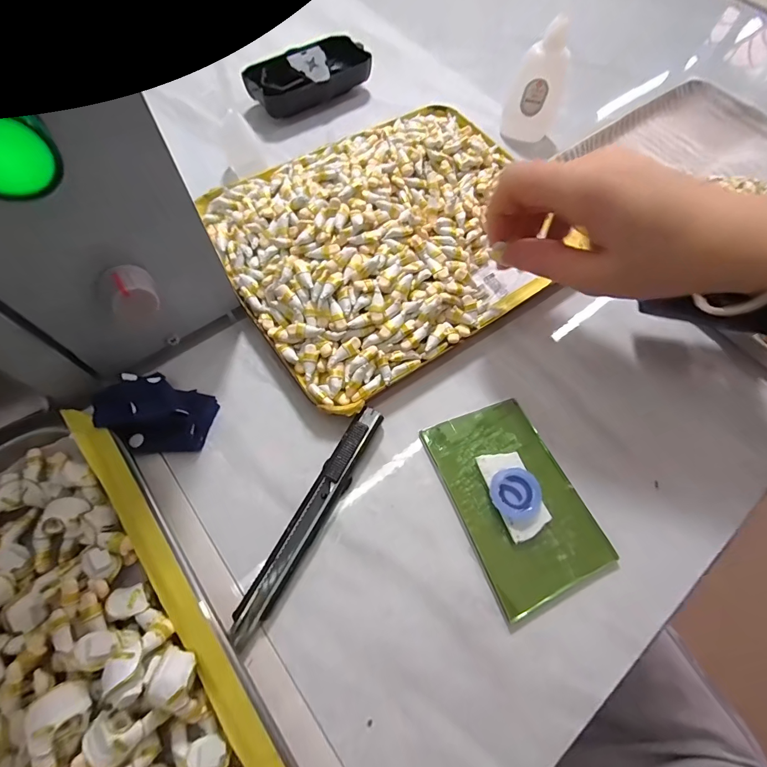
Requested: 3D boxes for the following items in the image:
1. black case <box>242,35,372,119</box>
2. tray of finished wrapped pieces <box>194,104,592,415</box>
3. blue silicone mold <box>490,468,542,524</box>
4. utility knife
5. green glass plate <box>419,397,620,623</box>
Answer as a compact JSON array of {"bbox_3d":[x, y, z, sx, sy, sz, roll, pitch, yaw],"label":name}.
[{"bbox_3d":[-0.067,-0.272,0.346,0.110,0.032,0.047,-26,70,-14],"label":"black case"},{"bbox_3d":[0.009,-0.114,0.275,0.239,0.037,0.196,-33,72,-16],"label":"tray of finished wrapped pieces"},{"bbox_3d":[0.072,0.060,0.211,0.026,0.007,0.027,1,66,-3],"label":"blue silicone mold"},{"bbox_3d":[-0.037,0.069,0.206,0.015,0.010,0.129,28,67,9],"label":"utility knife"},{"bbox_3d":[0.072,0.062,0.216,0.066,0.006,0.104,-21,69,-12],"label":"green glass plate"}]

